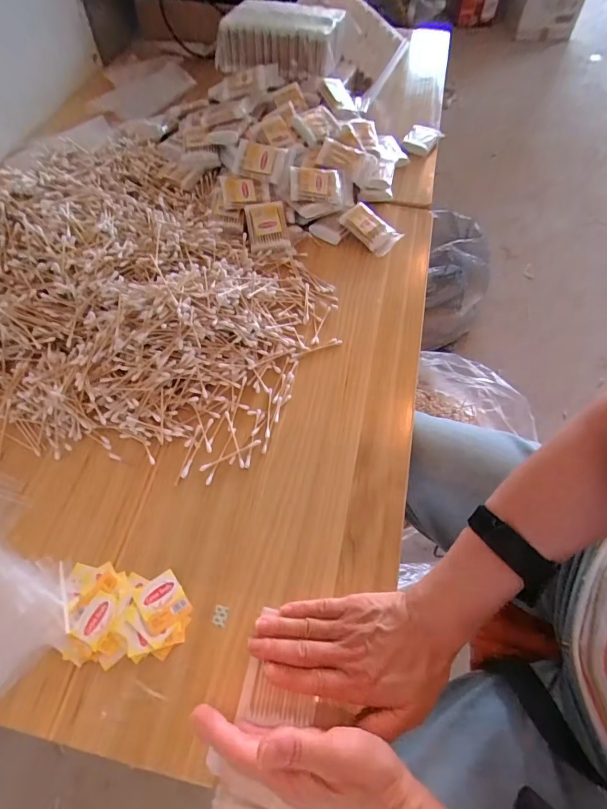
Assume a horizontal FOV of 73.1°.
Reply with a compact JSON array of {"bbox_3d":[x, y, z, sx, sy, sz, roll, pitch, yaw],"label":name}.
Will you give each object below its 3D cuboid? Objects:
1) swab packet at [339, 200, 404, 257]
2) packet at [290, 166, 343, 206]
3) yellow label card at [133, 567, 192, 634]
[{"bbox_3d":[0.108,-0.284,0.657,0.092,0.011,0.059,41,78,-6],"label":"swab packet"},{"bbox_3d":[0.021,-0.351,0.652,0.083,0.015,0.063,2,86,0],"label":"packet"},{"bbox_3d":[-0.135,0.187,0.392,0.038,0.007,0.046,-33,64,-19],"label":"yellow label card"}]

